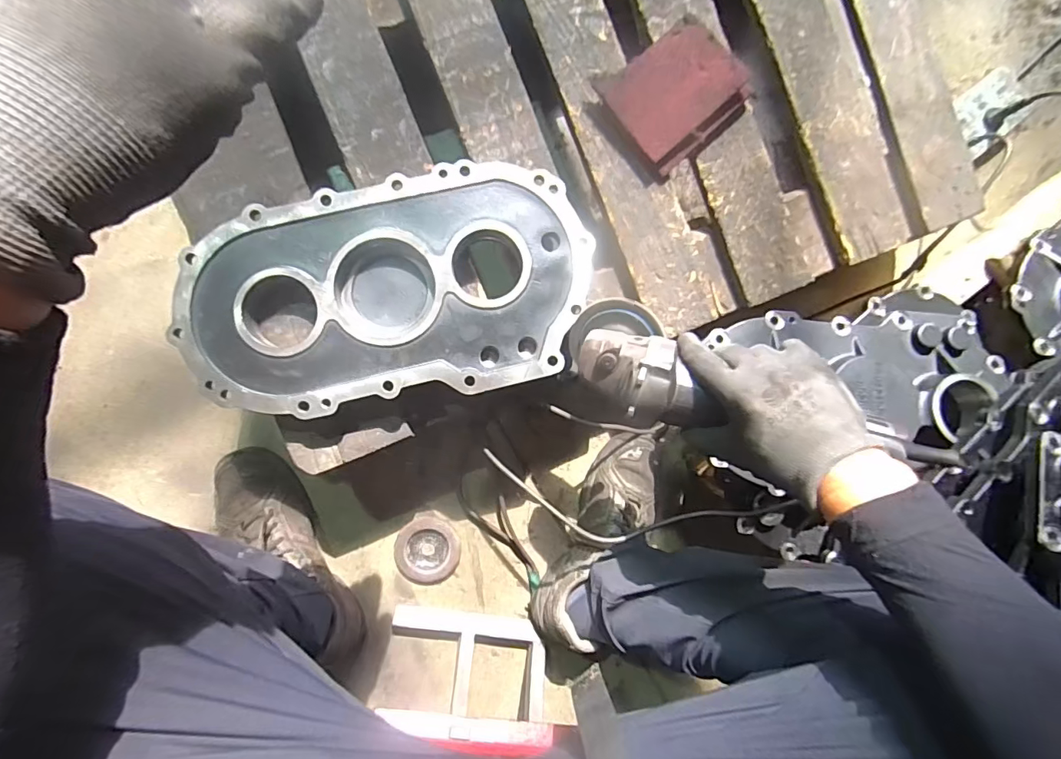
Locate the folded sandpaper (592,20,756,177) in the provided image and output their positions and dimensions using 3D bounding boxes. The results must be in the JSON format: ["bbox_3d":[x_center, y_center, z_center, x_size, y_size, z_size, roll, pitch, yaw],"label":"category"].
[{"bbox_3d":[0.168,-0.322,0.565,0.148,0.026,0.122,-38,95,-5],"label":"folded sandpaper"}]

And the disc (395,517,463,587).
[{"bbox_3d":[-0.141,0.235,0.679,0.085,0.011,0.089,0,91,-7],"label":"disc"}]

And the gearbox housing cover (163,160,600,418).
[{"bbox_3d":[-0.143,-0.086,0.520,0.401,0.053,0.221,-13,92,-6],"label":"gearbox housing cover"}]

